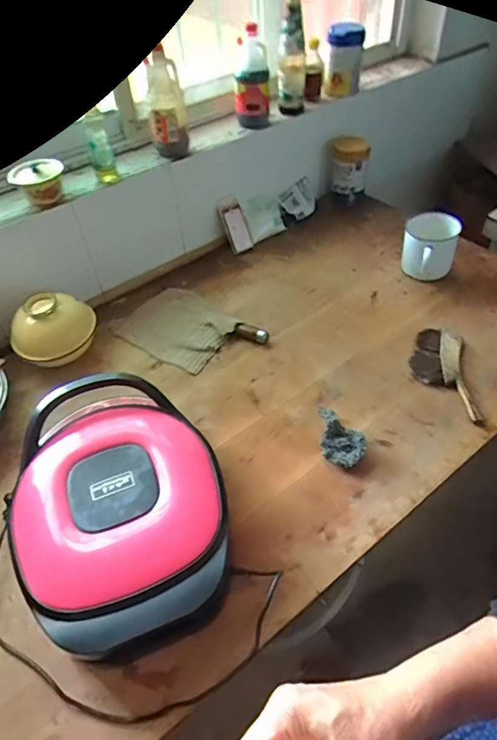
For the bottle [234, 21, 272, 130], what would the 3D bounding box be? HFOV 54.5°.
[{"bbox_3d":[0.009,-0.761,1.263,0.092,0.229,0.060,-3,47,3],"label":"bottle"}]

